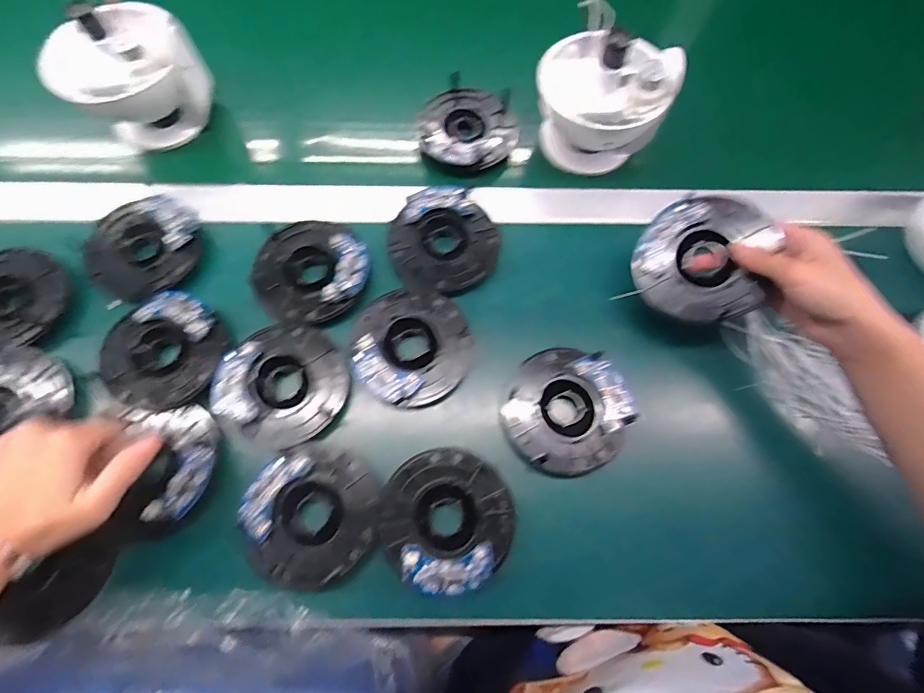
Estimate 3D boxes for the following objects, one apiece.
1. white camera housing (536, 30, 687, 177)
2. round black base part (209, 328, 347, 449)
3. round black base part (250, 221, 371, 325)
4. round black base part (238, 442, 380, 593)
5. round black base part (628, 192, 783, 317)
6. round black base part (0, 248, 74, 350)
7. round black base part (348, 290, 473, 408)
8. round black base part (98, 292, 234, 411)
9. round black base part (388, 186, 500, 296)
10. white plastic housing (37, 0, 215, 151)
[{"bbox_3d":[0.130,-0.229,0.432,0.121,0.116,0.111,14,72,3],"label":"white camera housing"},{"bbox_3d":[-0.147,0.031,0.368,0.096,0.013,0.103,0,72,-1],"label":"round black base part"},{"bbox_3d":[-0.136,-0.070,0.400,0.098,0.016,0.096,0,72,-1],"label":"round black base part"},{"bbox_3d":[-0.114,0.130,0.345,0.097,0.026,0.097,0,72,-1],"label":"round black base part"},{"bbox_3d":[0.193,-0.072,0.364,0.100,0.016,0.094,1,94,22],"label":"round black base part"},{"bbox_3d":[-0.404,-0.042,0.394,0.093,0.030,0.091,0,72,-1],"label":"round black base part"},{"bbox_3d":[-0.043,-0.003,0.382,0.099,0.013,0.102,0,72,-1],"label":"round black base part"},{"bbox_3d":[-0.249,0.000,0.372,0.100,0.014,0.099,19,73,5],"label":"round black base part"},{"bbox_3d":[-0.017,-0.099,0.410,0.097,0.015,0.098,0,72,-1],"label":"round black base part"},{"bbox_3d":[-0.314,-0.259,0.432,0.124,0.109,0.074,-23,74,-9],"label":"white plastic housing"}]

